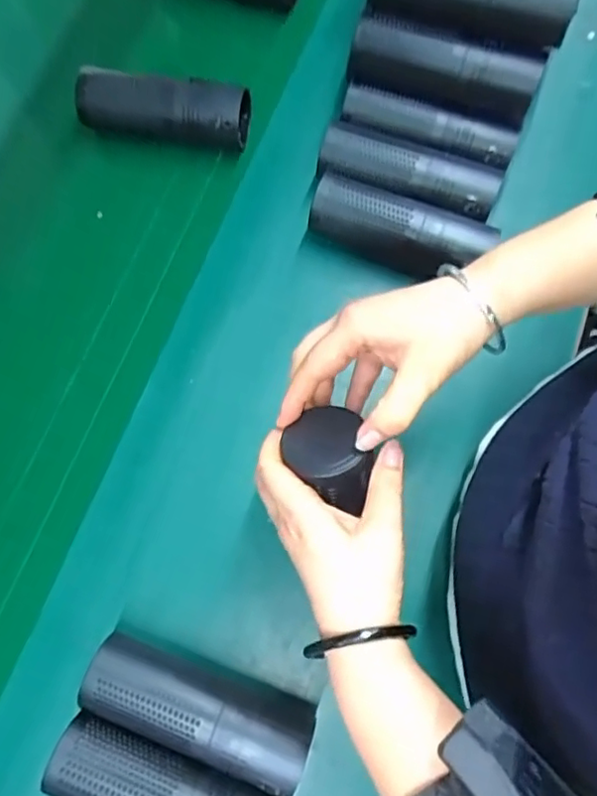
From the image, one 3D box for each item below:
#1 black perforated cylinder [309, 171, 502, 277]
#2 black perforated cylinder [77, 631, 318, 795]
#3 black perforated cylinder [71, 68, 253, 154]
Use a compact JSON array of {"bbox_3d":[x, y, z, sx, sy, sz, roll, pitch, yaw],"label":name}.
[{"bbox_3d":[0.090,-0.151,0.536,0.157,0.044,0.050,25,76,8],"label":"black perforated cylinder"},{"bbox_3d":[-0.071,0.224,0.437,0.163,0.047,0.057,19,75,7],"label":"black perforated cylinder"},{"bbox_3d":[-0.132,-0.283,0.588,0.169,0.048,0.041,11,74,5],"label":"black perforated cylinder"}]

